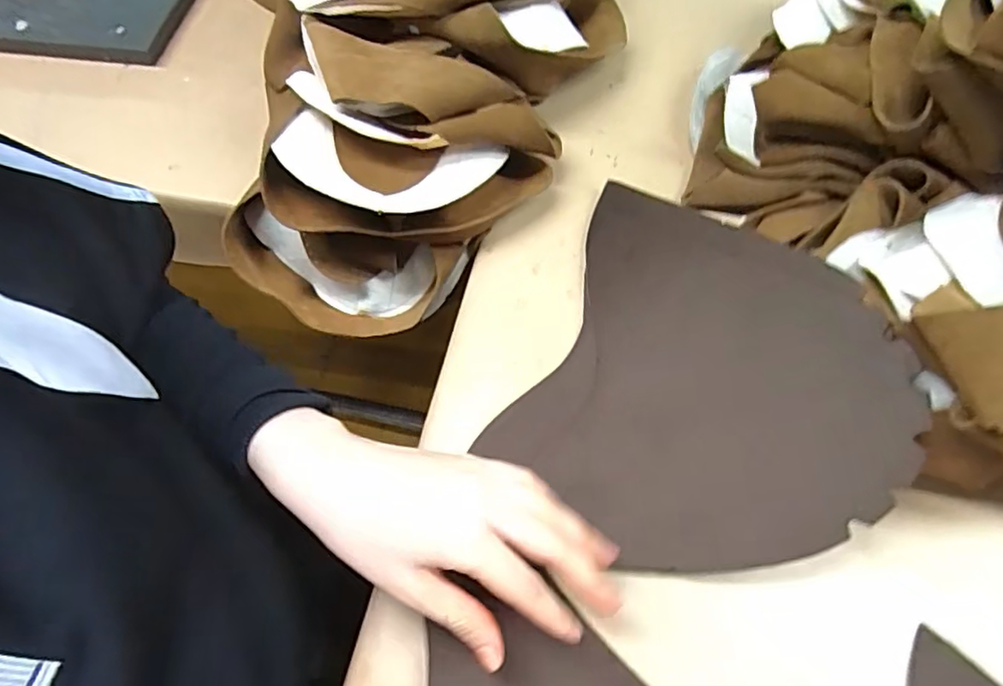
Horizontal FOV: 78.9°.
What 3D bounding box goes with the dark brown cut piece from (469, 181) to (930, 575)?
[{"bbox_3d":[0.118,0.025,0.368,0.220,0.028,0.208,24,81,33],"label":"dark brown cut piece"}]

